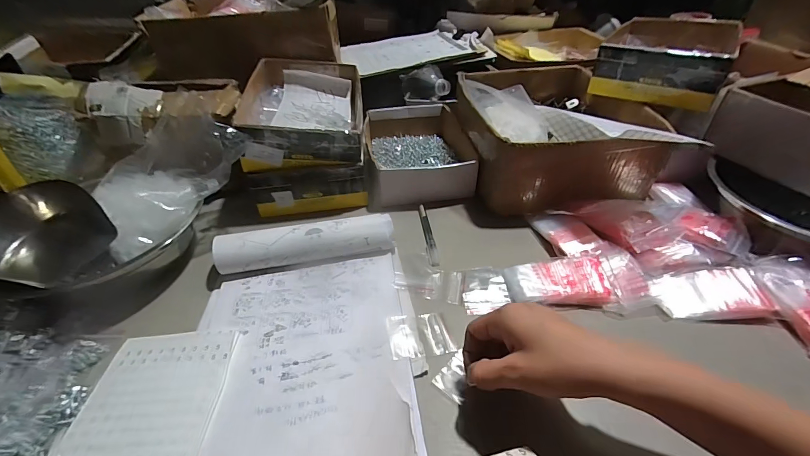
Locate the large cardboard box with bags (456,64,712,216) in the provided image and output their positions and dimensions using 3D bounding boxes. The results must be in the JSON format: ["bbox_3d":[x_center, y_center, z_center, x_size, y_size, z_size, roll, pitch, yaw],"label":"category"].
[{"bbox_3d":[0.241,-0.181,0.614,0.270,0.119,0.388,-2,40,0],"label":"large cardboard box with bags"}]

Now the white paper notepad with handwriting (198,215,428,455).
[{"bbox_3d":[-0.101,0.111,0.352,0.215,0.045,0.304,-6,40,-5],"label":"white paper notepad with handwriting"}]

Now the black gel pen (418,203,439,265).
[{"bbox_3d":[0.032,0.008,0.507,0.015,0.012,0.120,-6,40,-5],"label":"black gel pen"}]

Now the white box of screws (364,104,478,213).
[{"bbox_3d":[0.016,-0.148,0.652,0.170,0.066,0.269,-4,40,-3],"label":"white box of screws"}]

